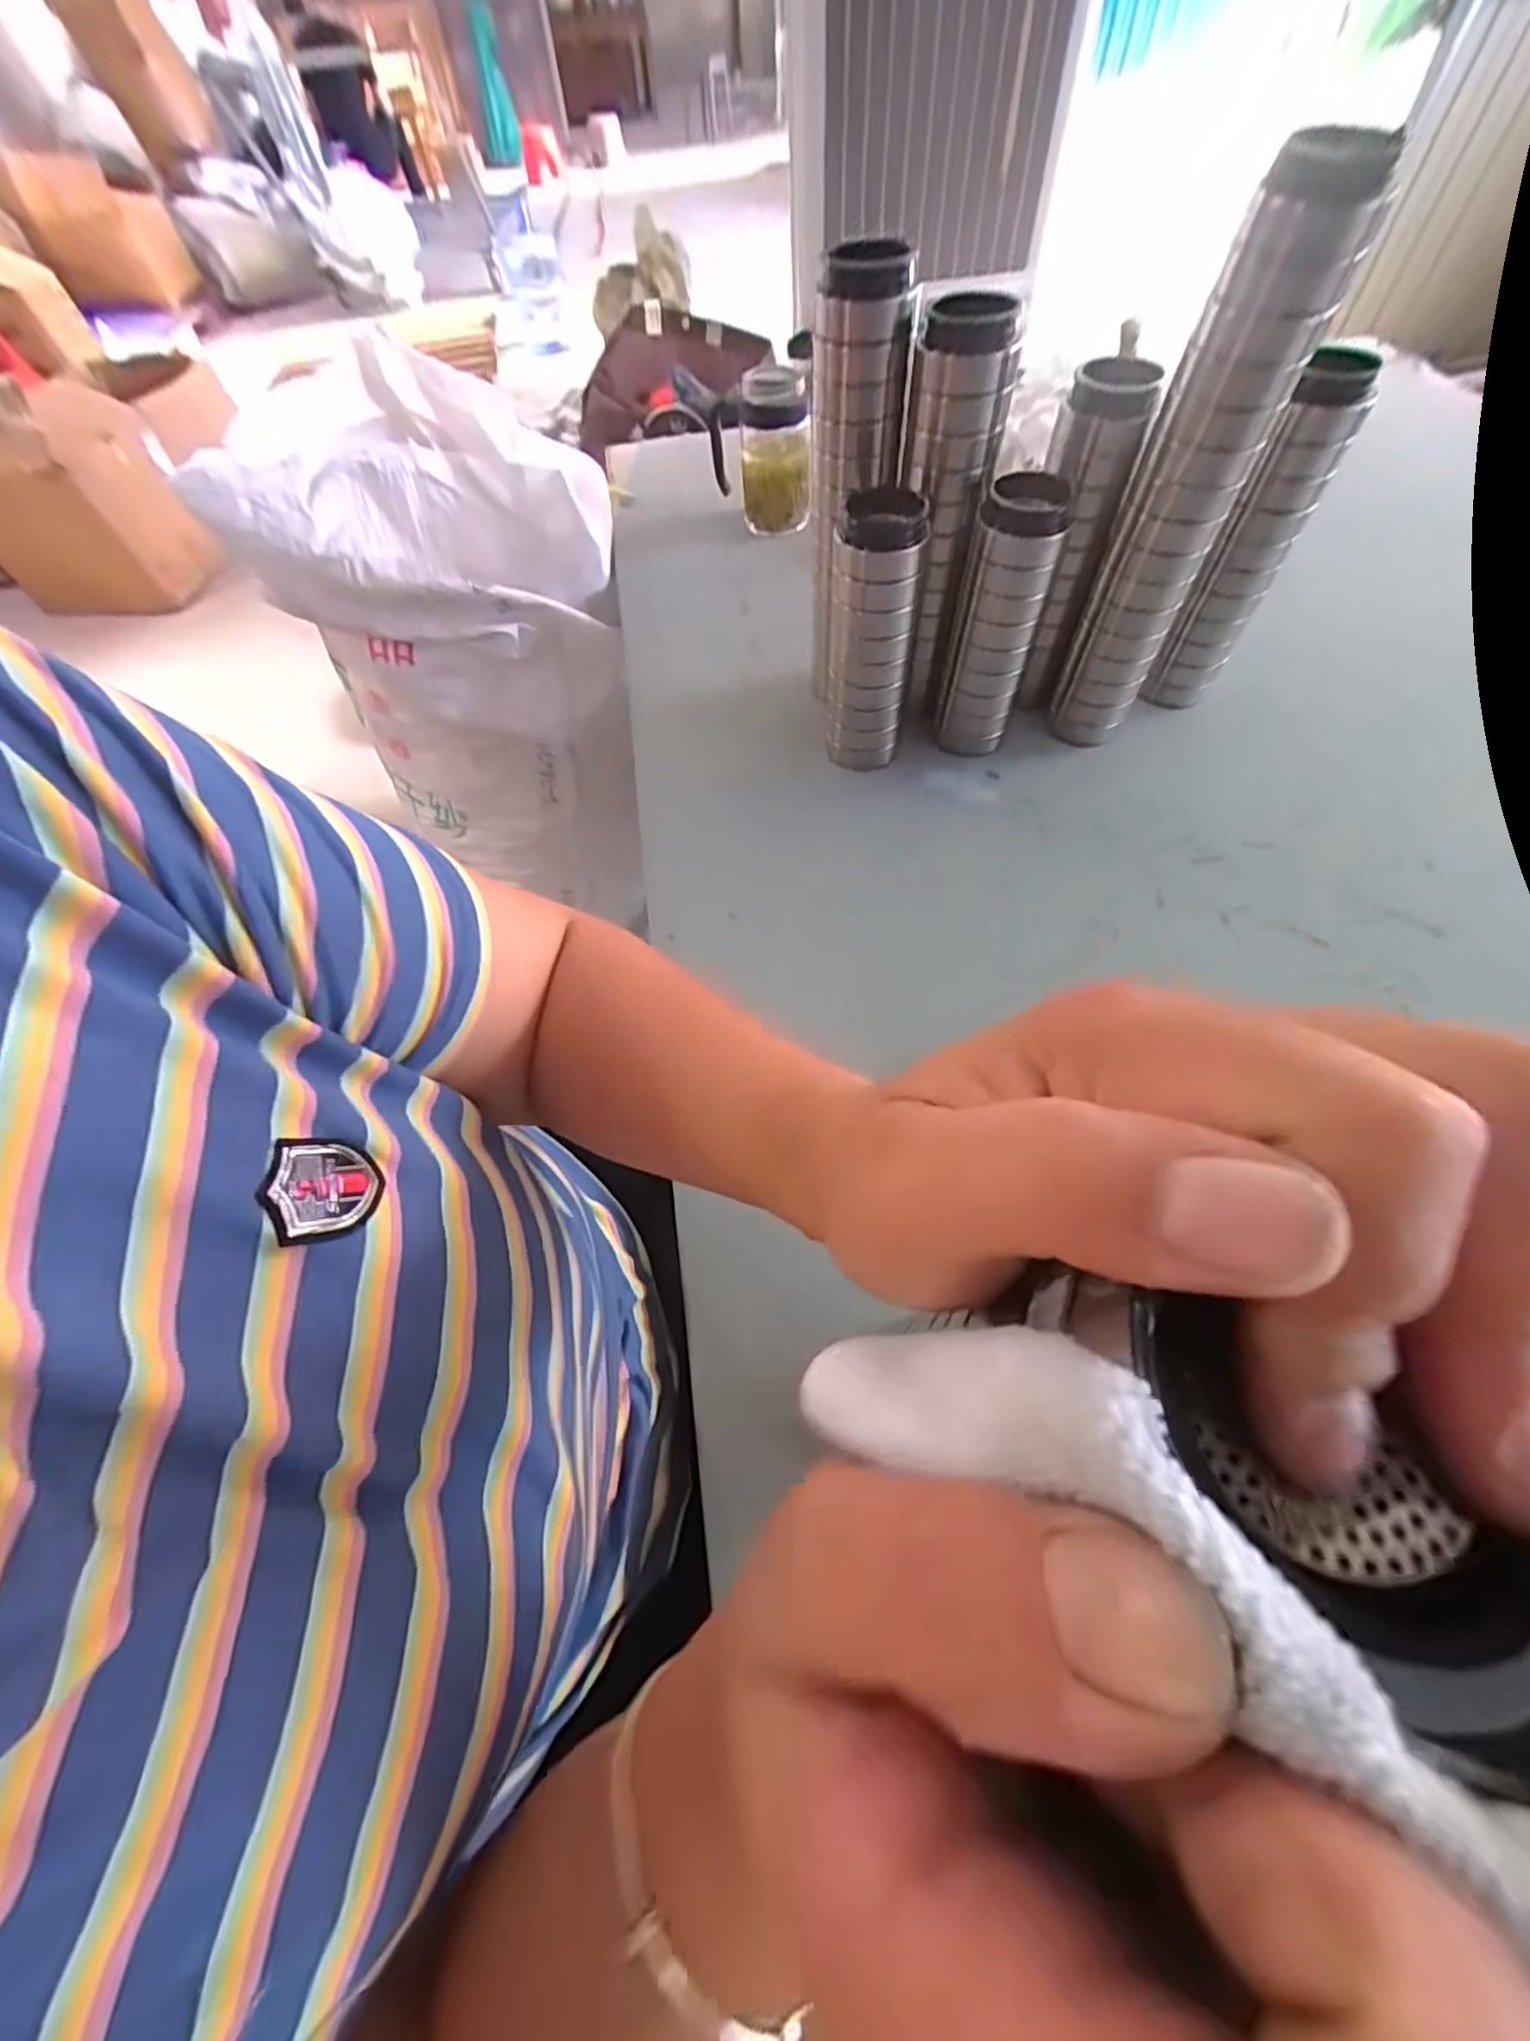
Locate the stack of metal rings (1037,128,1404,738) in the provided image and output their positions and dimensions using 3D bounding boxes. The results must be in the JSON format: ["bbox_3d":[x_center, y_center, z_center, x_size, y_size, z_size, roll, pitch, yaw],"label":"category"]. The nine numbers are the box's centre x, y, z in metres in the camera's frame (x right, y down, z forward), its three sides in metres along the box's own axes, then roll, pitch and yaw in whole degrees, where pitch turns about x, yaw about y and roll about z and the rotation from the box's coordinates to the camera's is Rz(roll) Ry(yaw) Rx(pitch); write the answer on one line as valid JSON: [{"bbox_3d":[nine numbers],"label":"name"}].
[{"bbox_3d":[0.293,-0.360,0.460,0.076,0.314,0.064,26,65,17],"label":"stack of metal rings"}]

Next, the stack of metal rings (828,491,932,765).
[{"bbox_3d":[0.083,-0.300,0.513,0.063,0.188,0.056,-1,60,3],"label":"stack of metal rings"}]

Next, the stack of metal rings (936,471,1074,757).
[{"bbox_3d":[0.182,-0.308,0.513,0.062,0.184,0.053,10,61,10],"label":"stack of metal rings"}]

